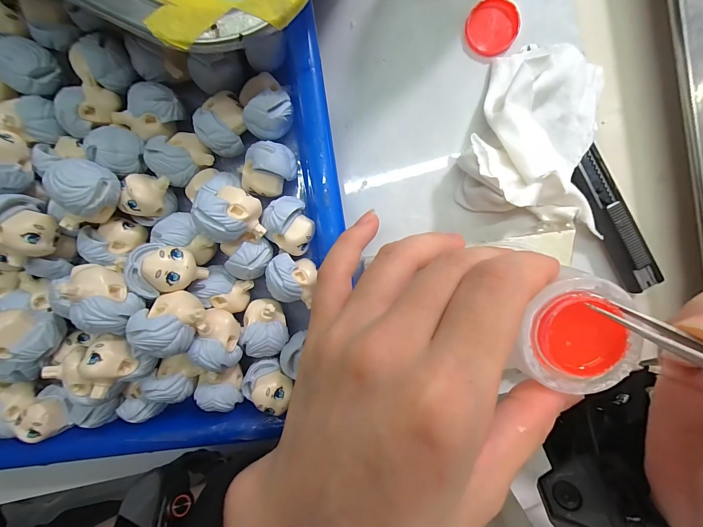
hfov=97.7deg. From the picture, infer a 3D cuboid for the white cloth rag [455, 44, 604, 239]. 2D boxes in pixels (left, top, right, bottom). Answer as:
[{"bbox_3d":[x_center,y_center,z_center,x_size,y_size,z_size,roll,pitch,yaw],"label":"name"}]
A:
[{"bbox_3d":[0.092,-0.062,0.148,0.070,0.028,0.077,9,97,3],"label":"white cloth rag"}]

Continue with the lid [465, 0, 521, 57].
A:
[{"bbox_3d":[0.072,-0.120,0.156,0.025,0.004,0.026,-4,96,4],"label":"lid"}]

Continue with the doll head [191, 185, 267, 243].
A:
[{"bbox_3d":[-0.052,-0.021,0.132,0.021,0.022,0.023,0,97,4],"label":"doll head"}]

